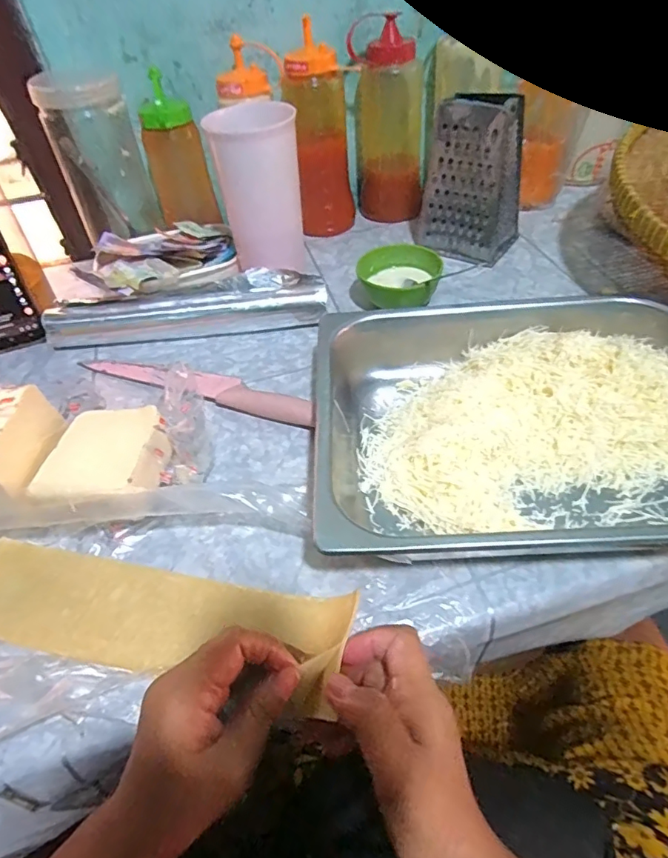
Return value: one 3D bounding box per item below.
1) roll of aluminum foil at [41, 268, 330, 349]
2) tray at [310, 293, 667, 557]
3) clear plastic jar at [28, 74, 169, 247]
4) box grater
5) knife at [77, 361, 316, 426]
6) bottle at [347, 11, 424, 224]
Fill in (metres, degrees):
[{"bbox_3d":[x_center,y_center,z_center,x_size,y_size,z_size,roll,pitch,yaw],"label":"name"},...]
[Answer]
[{"bbox_3d":[-0.159,-0.130,0.562,0.301,0.042,0.050,-6,47,0],"label":"roll of aluminum foil"},{"bbox_3d":[0.147,-0.009,0.406,0.311,0.063,0.260,-3,47,3],"label":"tray"},{"bbox_3d":[-0.271,-0.313,0.603,0.090,0.163,0.103,-21,49,-13],"label":"clear plastic jar"},{"bbox_3d":[0.159,-0.296,0.606,0.119,0.162,0.074,23,54,25],"label":"box grater"},{"bbox_3d":[-0.133,-0.043,0.505,0.248,0.016,0.036,14,50,18],"label":"knife"},{"bbox_3d":[0.071,-0.384,0.662,0.086,0.209,0.079,1,48,7],"label":"bottle"}]

